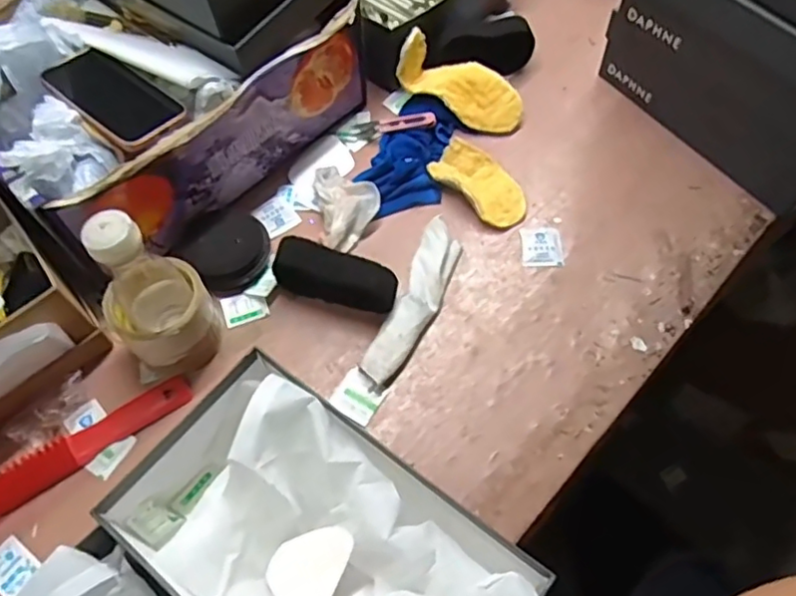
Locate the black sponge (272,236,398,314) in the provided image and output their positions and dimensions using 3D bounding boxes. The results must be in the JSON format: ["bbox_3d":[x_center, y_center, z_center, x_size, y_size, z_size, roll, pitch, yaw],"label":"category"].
[{"bbox_3d":[-0.064,-0.021,0.633,0.122,0.060,0.038,16,61,11],"label":"black sponge"}]

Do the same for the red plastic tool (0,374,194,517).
[{"bbox_3d":[-0.286,0.132,0.583,0.192,0.007,0.038,-31,81,-16],"label":"red plastic tool"}]

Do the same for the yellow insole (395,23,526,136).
[{"bbox_3d":[0.079,-0.258,0.755,0.163,0.048,0.056,27,62,-6],"label":"yellow insole"}]

